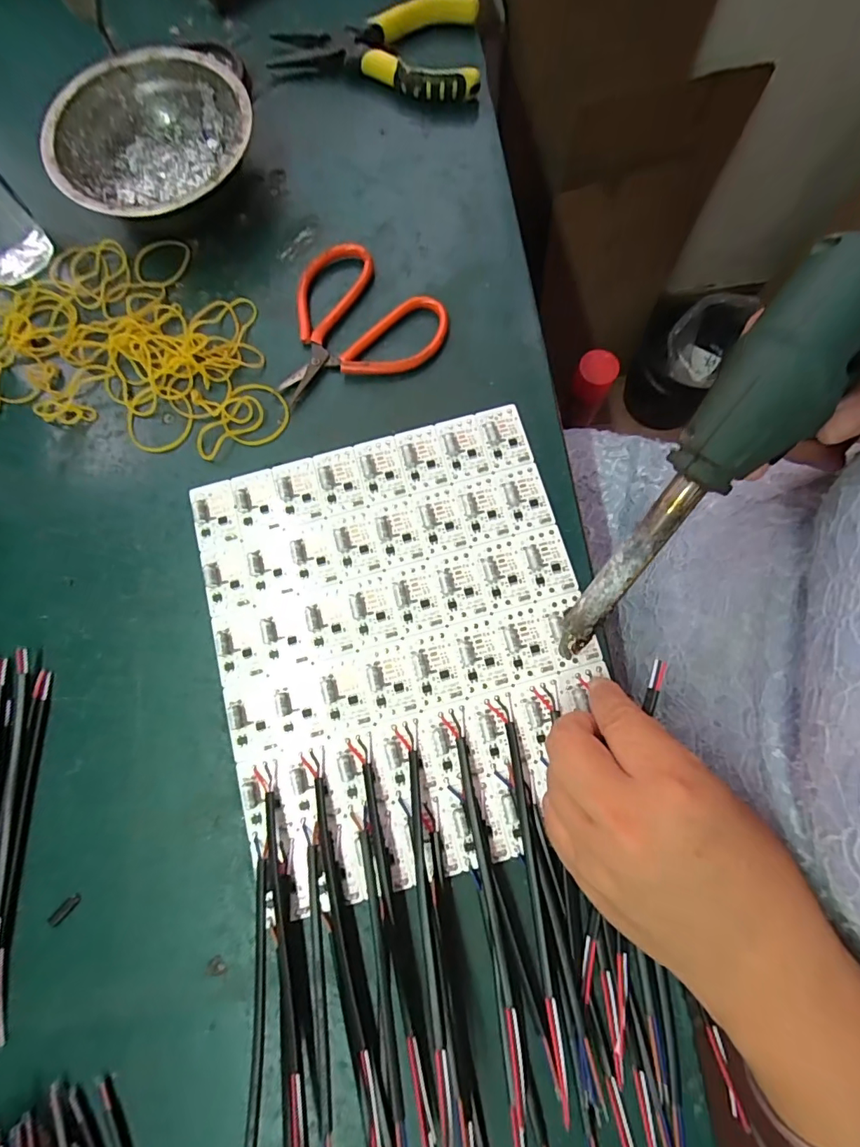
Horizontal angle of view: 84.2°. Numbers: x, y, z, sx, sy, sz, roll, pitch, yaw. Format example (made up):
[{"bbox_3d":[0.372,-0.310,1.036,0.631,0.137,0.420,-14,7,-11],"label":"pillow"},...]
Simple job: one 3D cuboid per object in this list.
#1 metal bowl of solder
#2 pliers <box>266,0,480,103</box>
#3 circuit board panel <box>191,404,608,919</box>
[{"bbox_3d":[-0.173,-0.271,0.311,0.125,0.044,0.119,0,78,1],"label":"metal bowl of solder"},{"bbox_3d":[-0.039,-0.368,0.334,0.144,0.028,0.065,0,78,0],"label":"pliers"},{"bbox_3d":[-0.015,0.035,0.261,0.197,0.007,0.234,-15,78,-3],"label":"circuit board panel"}]

